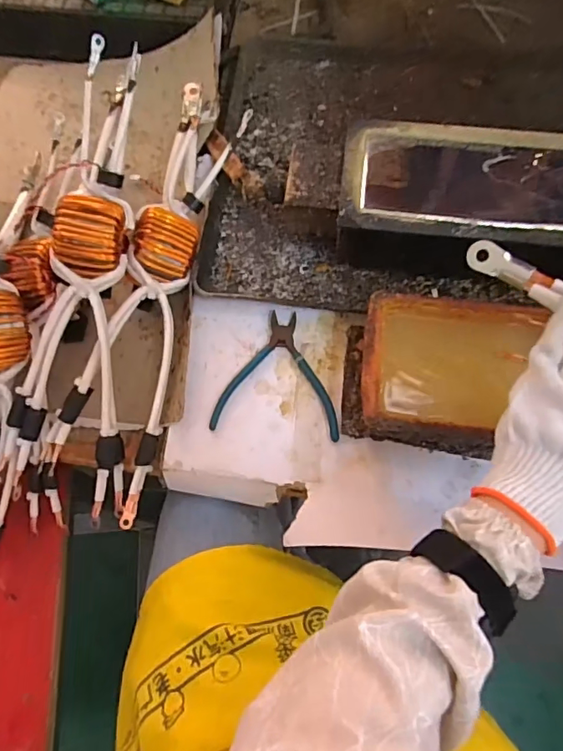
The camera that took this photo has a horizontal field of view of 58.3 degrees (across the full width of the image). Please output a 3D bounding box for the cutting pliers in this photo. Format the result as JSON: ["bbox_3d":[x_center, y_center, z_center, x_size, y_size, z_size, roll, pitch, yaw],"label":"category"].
[{"bbox_3d":[0.001,-0.005,0.520,0.125,0.010,0.133,7,69,3],"label":"cutting pliers"}]

